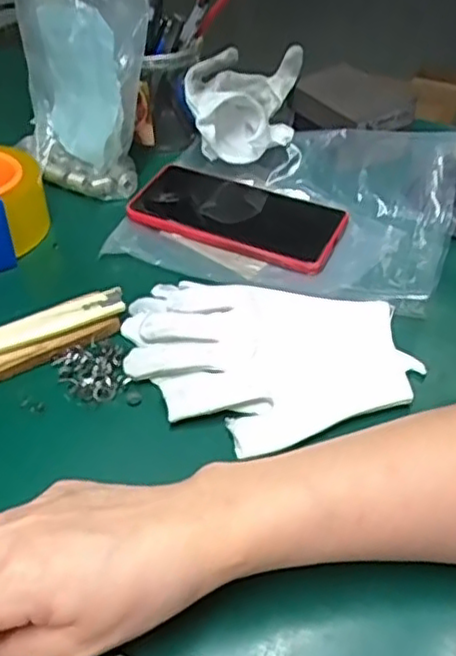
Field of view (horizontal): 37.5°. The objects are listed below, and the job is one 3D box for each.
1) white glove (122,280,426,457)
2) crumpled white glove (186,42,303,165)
[{"bbox_3d":[0.022,0.019,0.419,0.178,0.016,0.120,7,43,5],"label":"white glove"},{"bbox_3d":[0.014,-0.201,0.603,0.095,0.064,0.141,6,45,5],"label":"crumpled white glove"}]

